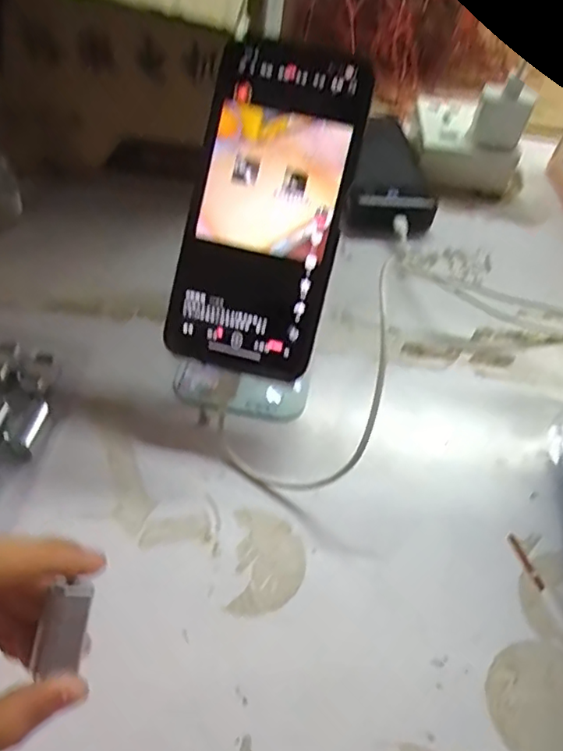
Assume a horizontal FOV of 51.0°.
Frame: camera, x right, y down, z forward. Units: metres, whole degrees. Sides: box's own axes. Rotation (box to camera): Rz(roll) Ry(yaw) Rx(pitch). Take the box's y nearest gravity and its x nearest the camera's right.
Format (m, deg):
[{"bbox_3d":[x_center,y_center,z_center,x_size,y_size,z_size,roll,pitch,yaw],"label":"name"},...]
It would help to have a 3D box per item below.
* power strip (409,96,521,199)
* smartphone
[{"bbox_3d":[0.173,-0.212,0.552,0.104,0.044,0.096,8,49,1],"label":"power strip"},{"bbox_3d":[-0.009,-0.087,0.319,0.077,0.171,0.011,15,6,7],"label":"smartphone"}]

